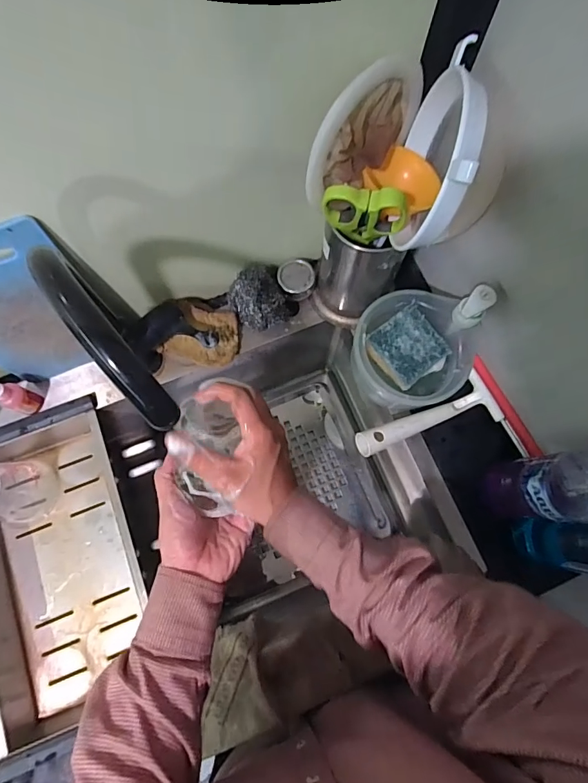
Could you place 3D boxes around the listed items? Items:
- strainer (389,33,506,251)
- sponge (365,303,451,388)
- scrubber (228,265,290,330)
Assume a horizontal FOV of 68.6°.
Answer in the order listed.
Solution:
[{"bbox_3d":[0.144,-0.200,0.377,0.077,0.126,0.145,9,75,2],"label":"strainer"},{"bbox_3d":[0.137,-0.054,0.520,0.081,0.021,0.076,-37,78,-10],"label":"sponge"},{"bbox_3d":[-0.045,-0.119,0.568,0.068,0.072,0.067,0,75,0],"label":"scrubber"}]

